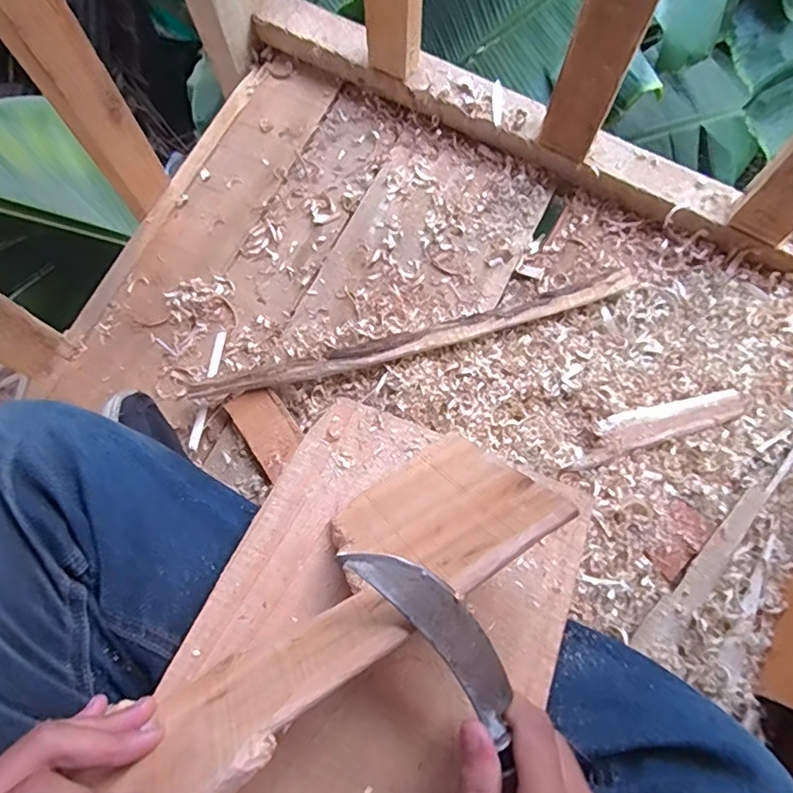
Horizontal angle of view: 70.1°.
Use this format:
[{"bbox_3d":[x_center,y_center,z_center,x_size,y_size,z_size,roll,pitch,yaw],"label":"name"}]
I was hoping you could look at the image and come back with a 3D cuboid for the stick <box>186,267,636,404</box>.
[{"bbox_3d":[0.020,-0.054,0.548,0.436,0.023,0.026,-15,74,-3],"label":"stick"}]

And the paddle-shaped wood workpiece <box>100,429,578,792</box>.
[{"bbox_3d":[-0.057,0.120,0.288,0.293,0.119,0.011,-35,111,-14],"label":"paddle-shaped wood workpiece"}]

